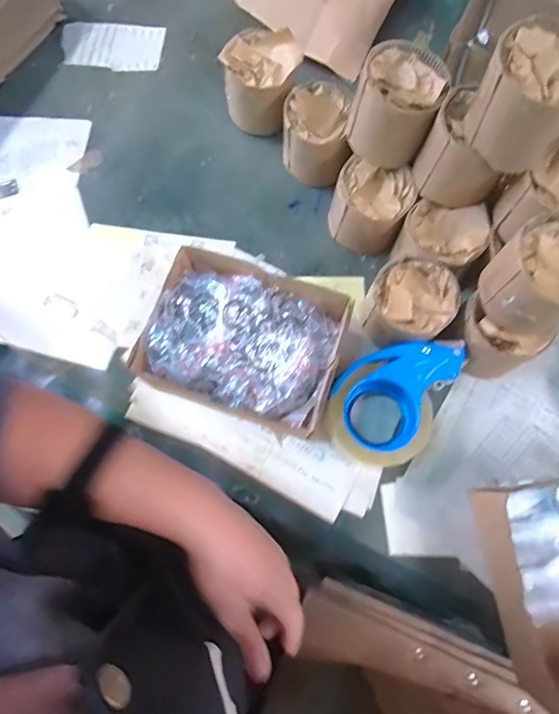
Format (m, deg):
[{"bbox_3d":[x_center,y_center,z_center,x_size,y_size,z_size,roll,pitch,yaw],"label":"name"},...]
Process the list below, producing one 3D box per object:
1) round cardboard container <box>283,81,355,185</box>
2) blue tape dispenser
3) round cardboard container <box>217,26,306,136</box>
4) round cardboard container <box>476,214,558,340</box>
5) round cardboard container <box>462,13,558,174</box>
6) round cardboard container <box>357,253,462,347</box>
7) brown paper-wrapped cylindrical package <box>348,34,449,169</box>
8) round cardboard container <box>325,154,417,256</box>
[{"bbox_3d":[0.046,-0.279,0.584,0.079,0.085,0.104,0,75,1],"label":"round cardboard container"},{"bbox_3d":[0.130,0.044,0.507,0.161,0.058,0.107,-39,78,-9],"label":"blue tape dispenser"},{"bbox_3d":[-0.023,-0.357,0.602,0.091,0.089,0.087,0,75,1],"label":"round cardboard container"},{"bbox_3d":[0.260,-0.076,0.453,0.087,0.084,0.093,0,75,1],"label":"round cardboard container"},{"bbox_3d":[0.224,-0.232,0.409,0.088,0.085,0.083,0,75,1],"label":"round cardboard container"},{"bbox_3d":[0.146,-0.057,0.521,0.096,0.071,0.088,0,75,1],"label":"round cardboard container"},{"bbox_3d":[0.130,-0.273,0.508,0.086,0.087,0.093,0,75,1],"label":"brown paper-wrapped cylindrical package"},{"bbox_3d":[0.110,-0.181,0.559,0.086,0.083,0.079,0,75,1],"label":"round cardboard container"}]

